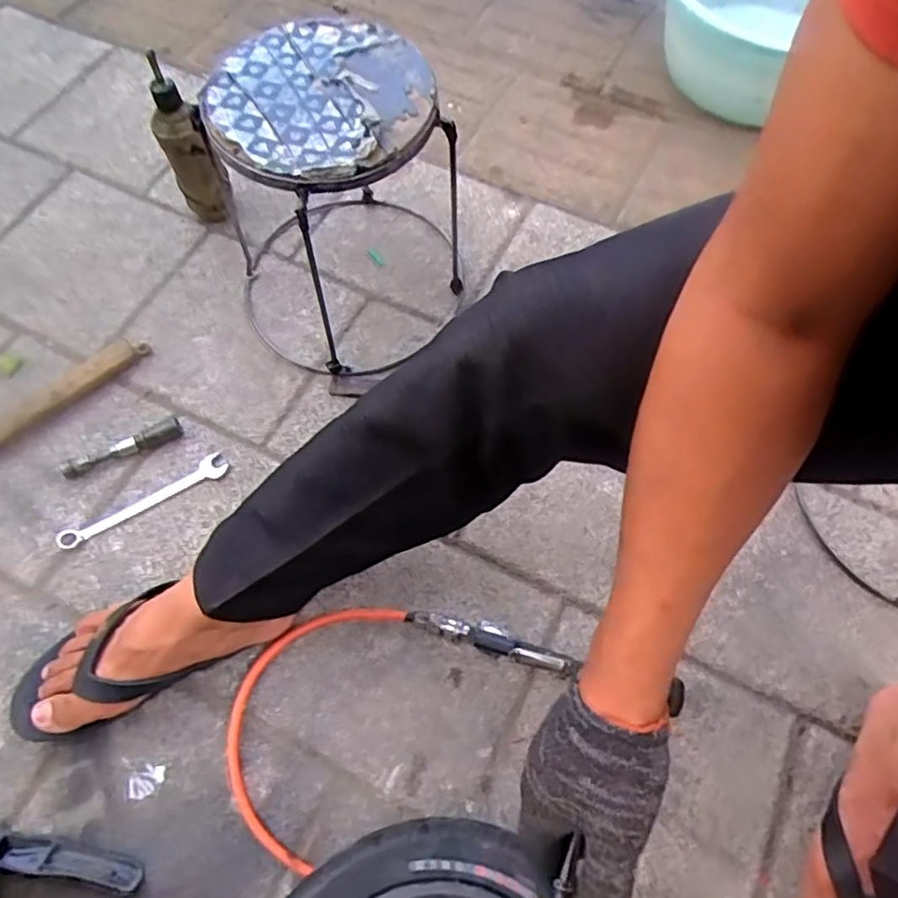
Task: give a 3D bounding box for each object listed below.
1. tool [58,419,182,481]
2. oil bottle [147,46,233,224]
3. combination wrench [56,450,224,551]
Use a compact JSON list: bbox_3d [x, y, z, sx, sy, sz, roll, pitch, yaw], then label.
[{"bbox_3d":[-0.375,-0.001,0.753,0.132,0.023,0.024,-25,67,-12],"label":"tool"},{"bbox_3d":[-0.318,-0.361,0.815,0.062,0.204,0.056,-22,66,-10],"label":"oil bottle"},{"bbox_3d":[-0.340,0.057,0.732,0.188,0.011,0.028,-29,68,-13],"label":"combination wrench"}]

